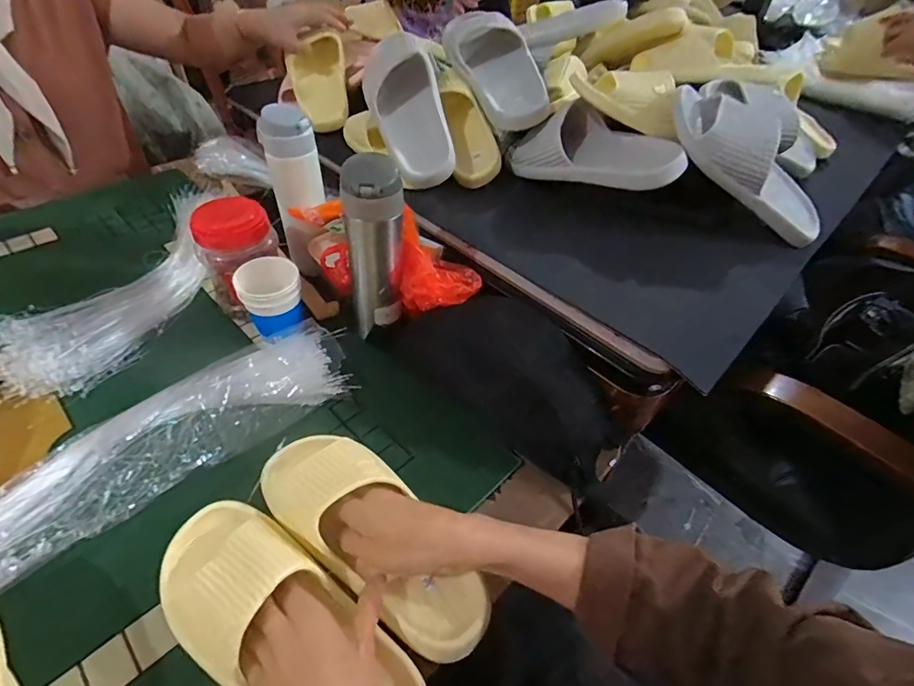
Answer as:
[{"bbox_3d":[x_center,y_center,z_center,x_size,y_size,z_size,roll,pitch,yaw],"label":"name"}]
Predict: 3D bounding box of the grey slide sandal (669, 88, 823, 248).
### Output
[{"bbox_3d":[0.383,-0.232,0.592,0.268,0.072,0.094,41,50,-9],"label":"grey slide sandal"}]

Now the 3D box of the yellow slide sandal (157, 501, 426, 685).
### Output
[{"bbox_3d":[-0.134,0.214,0.355,0.253,0.057,0.099,31,52,14],"label":"yellow slide sandal"}]

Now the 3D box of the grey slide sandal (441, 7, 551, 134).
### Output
[{"bbox_3d":[0.063,-0.427,0.724,0.106,0.083,0.266,-31,74,16],"label":"grey slide sandal"}]

